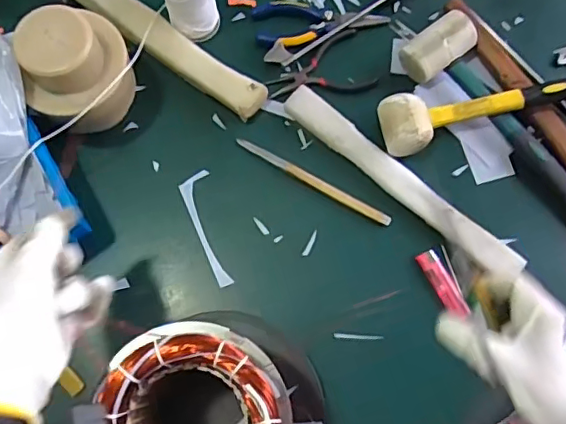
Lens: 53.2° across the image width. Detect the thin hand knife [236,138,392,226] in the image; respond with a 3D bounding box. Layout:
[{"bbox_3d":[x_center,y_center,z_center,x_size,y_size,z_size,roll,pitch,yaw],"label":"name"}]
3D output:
[{"bbox_3d":[0.032,-0.034,0.599,0.181,0.009,0.012,30,78,8],"label":"thin hand knife"}]

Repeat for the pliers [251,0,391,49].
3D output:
[{"bbox_3d":[0.041,-0.224,0.647,0.148,0.014,0.065,-11,76,-2],"label":"pliers"}]

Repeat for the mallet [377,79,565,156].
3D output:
[{"bbox_3d":[0.240,-0.118,0.595,0.280,0.055,0.063,-15,76,-3],"label":"mallet"}]

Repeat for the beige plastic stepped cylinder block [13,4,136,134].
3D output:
[{"bbox_3d":[-0.198,-0.128,0.562,0.101,0.132,0.088,-20,77,-5],"label":"beige plastic stepped cylinder block"}]

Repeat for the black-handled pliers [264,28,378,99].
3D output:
[{"bbox_3d":[0.041,-0.152,0.628,0.117,0.008,0.069,-25,77,-6],"label":"black-handled pliers"}]

